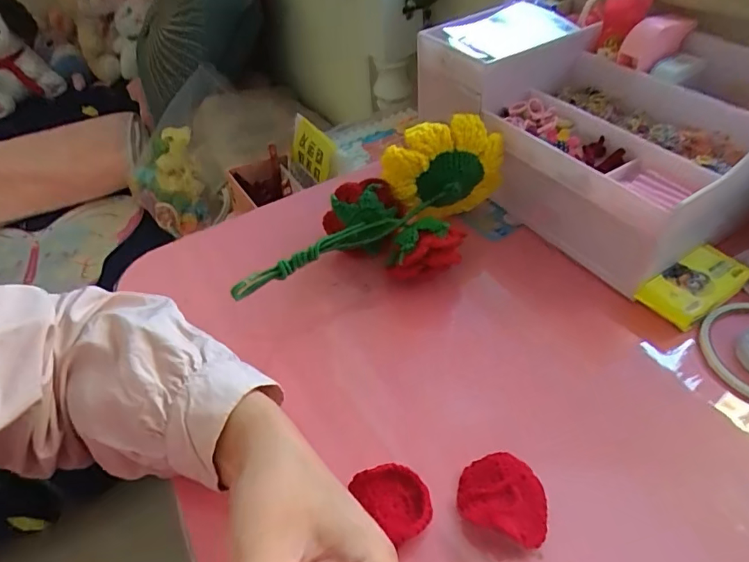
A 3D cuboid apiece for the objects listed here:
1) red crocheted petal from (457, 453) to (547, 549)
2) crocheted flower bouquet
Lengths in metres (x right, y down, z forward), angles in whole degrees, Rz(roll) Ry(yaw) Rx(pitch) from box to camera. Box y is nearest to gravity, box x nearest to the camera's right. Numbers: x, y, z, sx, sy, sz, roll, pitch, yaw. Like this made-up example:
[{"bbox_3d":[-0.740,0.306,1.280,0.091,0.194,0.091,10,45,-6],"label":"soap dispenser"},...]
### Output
[{"bbox_3d":[0.075,0.122,0.278,0.049,0.016,0.044,16,50,19],"label":"red crocheted petal"},{"bbox_3d":[0.003,-0.053,0.389,0.241,0.090,0.100,-12,46,-7],"label":"crocheted flower bouquet"}]

